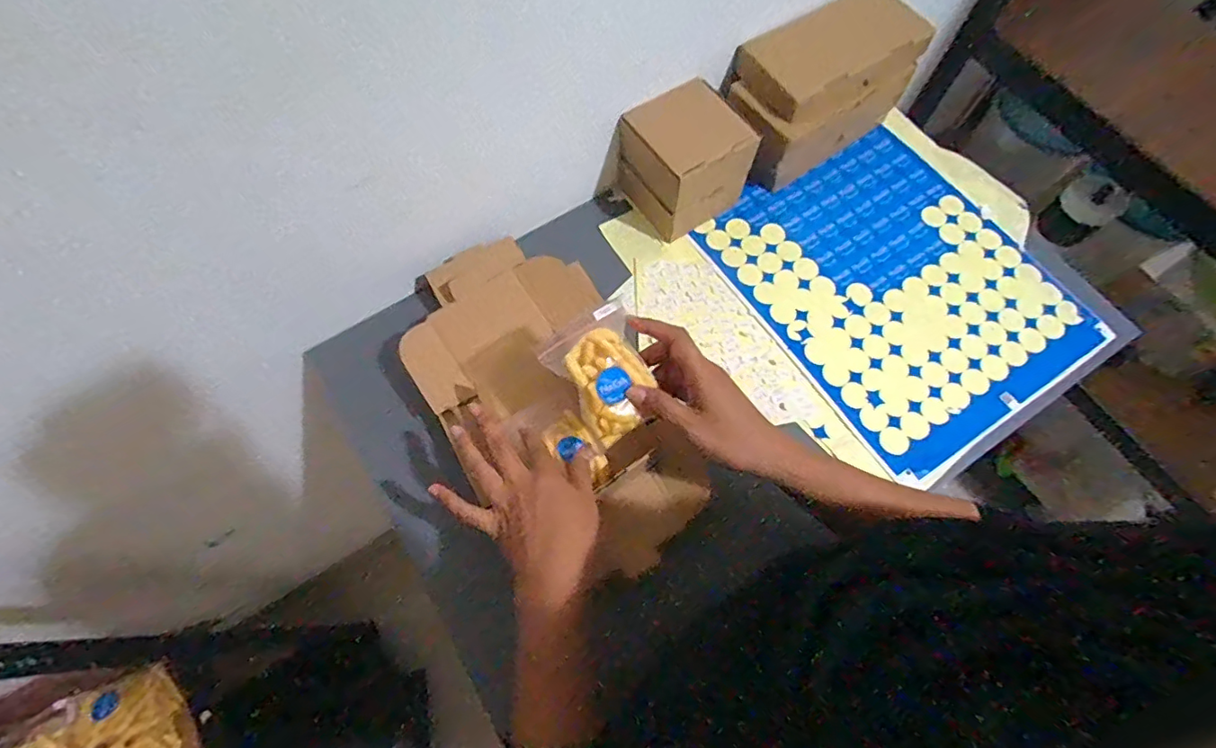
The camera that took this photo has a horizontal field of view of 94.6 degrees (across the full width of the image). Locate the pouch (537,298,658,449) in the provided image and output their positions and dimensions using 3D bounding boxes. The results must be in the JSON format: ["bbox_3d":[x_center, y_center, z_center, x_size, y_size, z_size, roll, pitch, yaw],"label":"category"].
[{"bbox_3d":[0.001,0.009,0.465,0.058,0.023,0.090,-33,88,-3],"label":"pouch"}]

